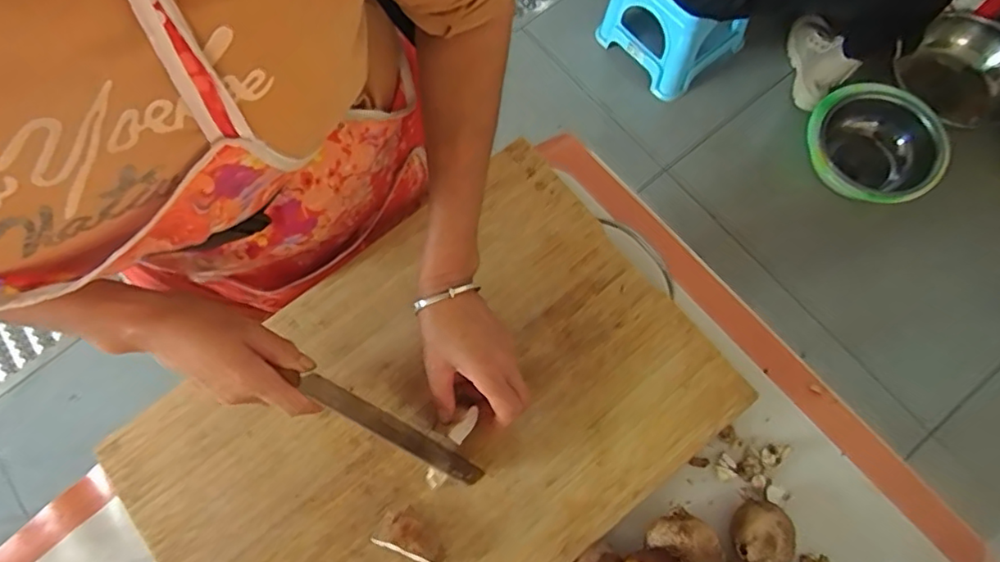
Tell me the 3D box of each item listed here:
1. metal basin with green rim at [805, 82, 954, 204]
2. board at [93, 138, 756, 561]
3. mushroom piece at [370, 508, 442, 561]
[{"bbox_3d":[0.836,-0.306,1.276,0.281,0.118,0.263,29,77,10],"label":"metal basin with green rim"},{"bbox_3d":[-0.067,0.126,0.499,0.481,0.025,0.326,-37,76,-8],"label":"board"},{"bbox_3d":[-0.072,0.216,0.467,0.055,0.025,0.034,34,78,11],"label":"mushroom piece"}]

